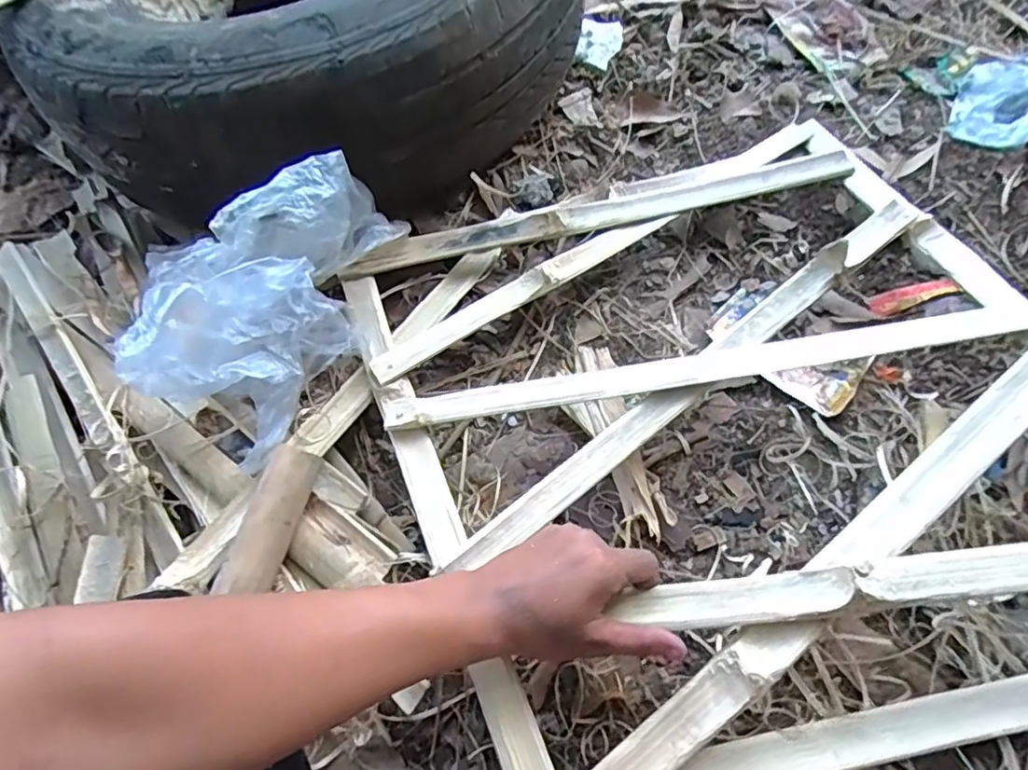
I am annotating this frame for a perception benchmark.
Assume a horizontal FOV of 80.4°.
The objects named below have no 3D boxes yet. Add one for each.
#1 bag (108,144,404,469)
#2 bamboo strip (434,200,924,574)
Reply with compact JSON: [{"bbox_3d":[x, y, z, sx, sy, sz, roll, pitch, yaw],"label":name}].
[{"bbox_3d":[-0.187,-0.074,0.476,0.117,0.122,0.236,11,63,10],"label":"bag"},{"bbox_3d":[0.153,-0.014,0.479,0.482,0.019,0.030,-36,69,-13],"label":"bamboo strip"}]

